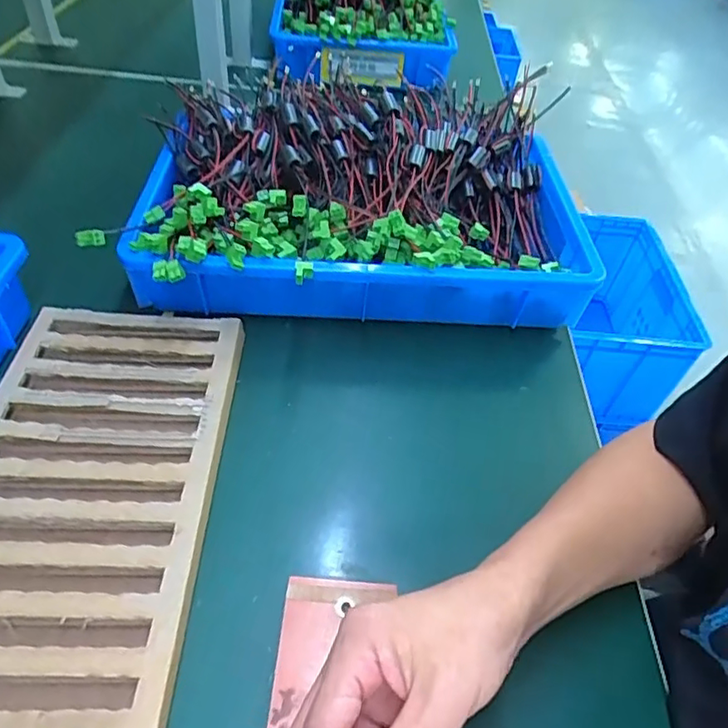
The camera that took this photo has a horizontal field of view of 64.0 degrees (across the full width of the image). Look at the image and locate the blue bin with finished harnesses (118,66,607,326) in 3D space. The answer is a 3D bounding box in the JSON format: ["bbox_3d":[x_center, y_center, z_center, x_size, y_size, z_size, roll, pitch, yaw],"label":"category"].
[{"bbox_3d":[-0.006,-0.170,0.613,0.430,0.132,0.300,-1,47,-8],"label":"blue bin with finished harnesses"}]

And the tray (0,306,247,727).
[{"bbox_3d":[-0.197,0.096,0.410,0.177,0.035,0.355,2,47,-3],"label":"tray"}]

